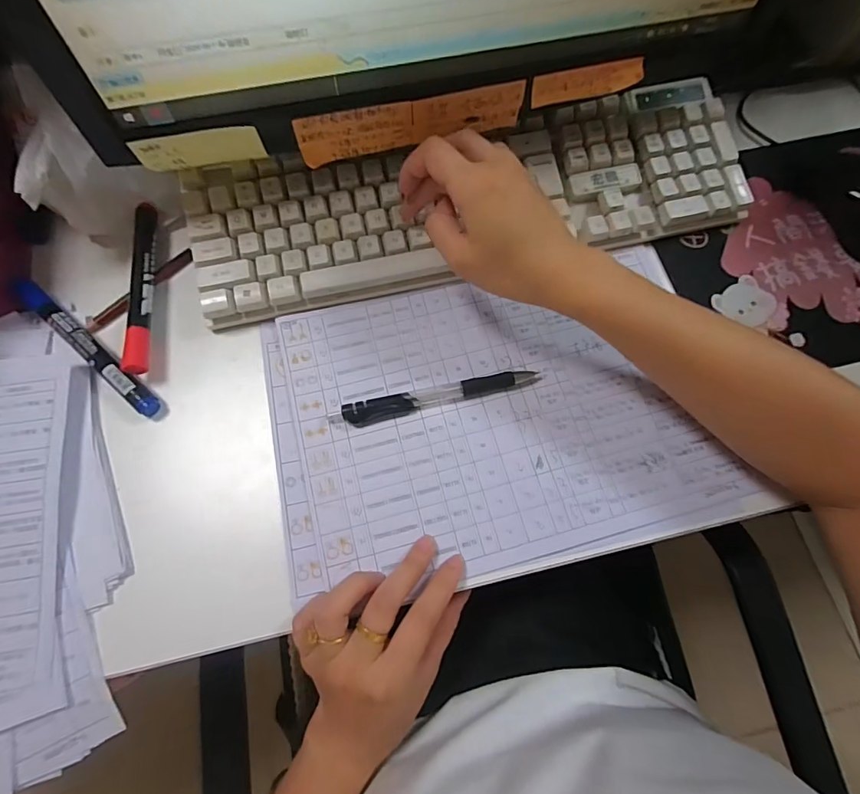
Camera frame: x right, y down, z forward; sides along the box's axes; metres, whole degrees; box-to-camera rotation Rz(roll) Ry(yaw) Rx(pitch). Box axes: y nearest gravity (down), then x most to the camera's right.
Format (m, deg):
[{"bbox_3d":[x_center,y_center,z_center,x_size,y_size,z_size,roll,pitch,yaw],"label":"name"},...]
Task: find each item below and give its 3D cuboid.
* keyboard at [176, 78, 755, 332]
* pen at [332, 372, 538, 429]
[{"bbox_3d":[0.032,-0.155,0.349,0.418,0.041,0.112,-13,73,-4],"label":"keyboard"},{"bbox_3d":[0.002,0.000,0.316,0.144,0.013,0.015,-12,71,-6],"label":"pen"}]

